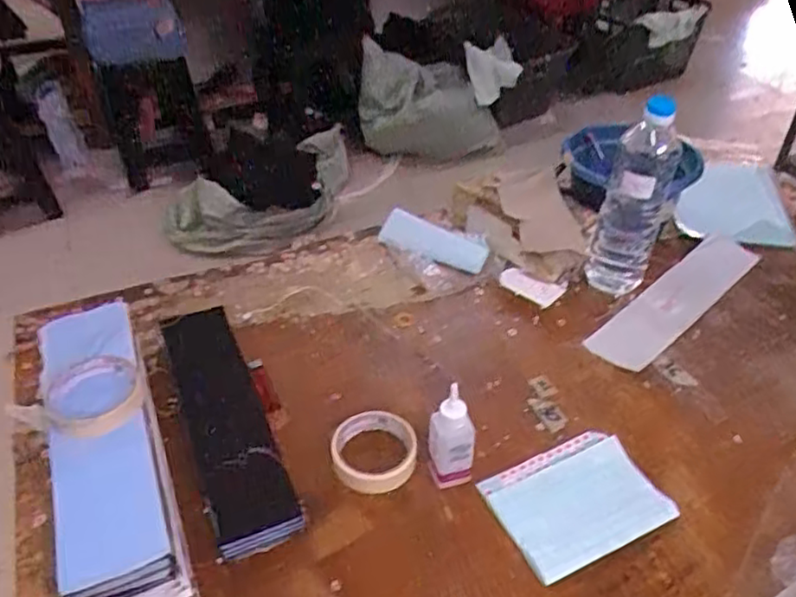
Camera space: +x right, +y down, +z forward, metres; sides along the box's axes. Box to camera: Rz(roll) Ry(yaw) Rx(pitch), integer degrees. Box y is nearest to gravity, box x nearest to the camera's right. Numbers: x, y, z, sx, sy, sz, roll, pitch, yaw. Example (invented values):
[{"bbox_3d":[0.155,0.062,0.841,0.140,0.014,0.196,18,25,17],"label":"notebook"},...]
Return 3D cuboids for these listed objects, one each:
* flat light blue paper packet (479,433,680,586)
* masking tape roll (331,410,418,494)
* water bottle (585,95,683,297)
[{"bbox_3d":[0.180,0.202,0.678,0.160,0.006,0.123,-19,42,-18],"label":"flat light blue paper packet"},{"bbox_3d":[-0.026,0.164,0.714,0.089,0.031,0.089,-2,39,1],"label":"masking tape roll"},{"bbox_3d":[0.302,-0.126,0.862,0.083,0.261,0.066,9,41,15],"label":"water bottle"}]

